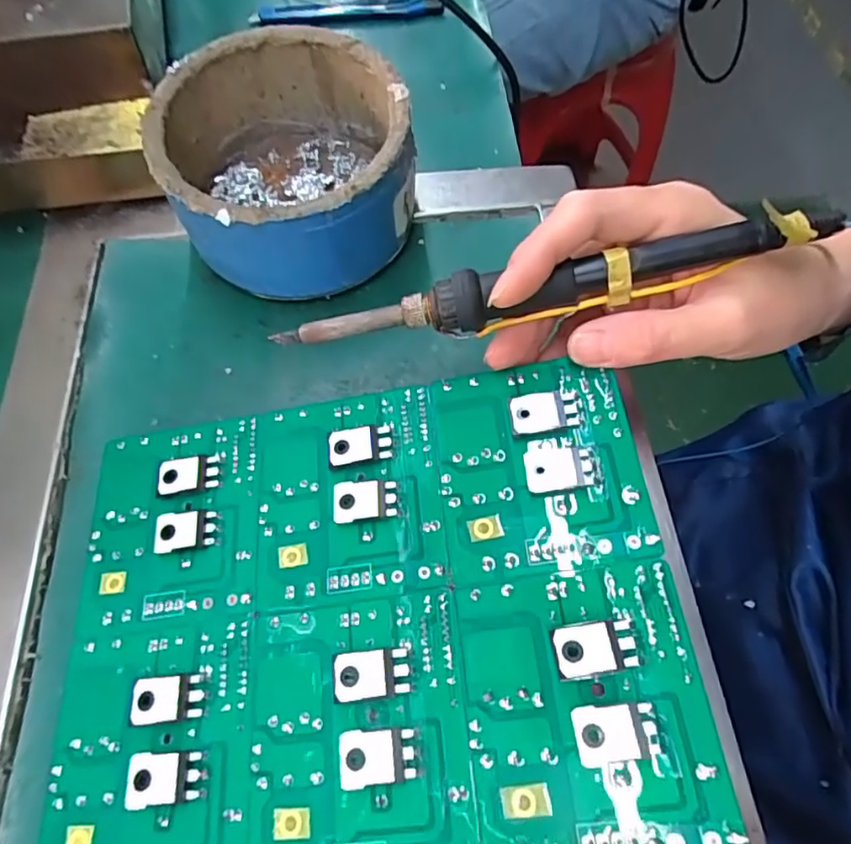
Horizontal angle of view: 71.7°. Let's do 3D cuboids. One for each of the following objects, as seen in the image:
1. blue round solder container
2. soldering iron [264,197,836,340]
[{"bbox_3d":[-0.068,-0.126,0.298,0.112,0.073,0.118,0,64,1],"label":"blue round solder container"},{"bbox_3d":[0.040,-0.050,0.218,0.196,0.018,0.016,-10,63,10],"label":"soldering iron"}]

